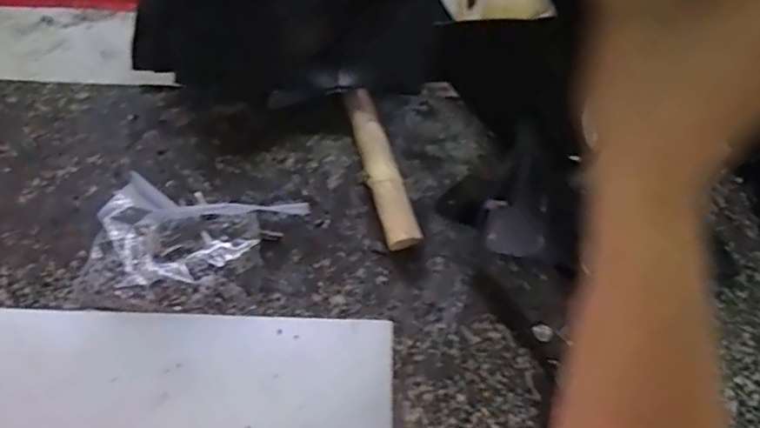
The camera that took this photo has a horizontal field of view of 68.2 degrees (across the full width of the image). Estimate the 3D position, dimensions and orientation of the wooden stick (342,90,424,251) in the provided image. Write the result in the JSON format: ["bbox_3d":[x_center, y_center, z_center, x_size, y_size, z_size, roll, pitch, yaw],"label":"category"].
[{"bbox_3d":[0.000,-0.037,0.451,0.028,0.022,0.142,-12,64,-10],"label":"wooden stick"}]

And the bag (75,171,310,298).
[{"bbox_3d":[-0.134,0.020,0.405,0.135,0.033,0.092,7,62,0],"label":"bag"}]

